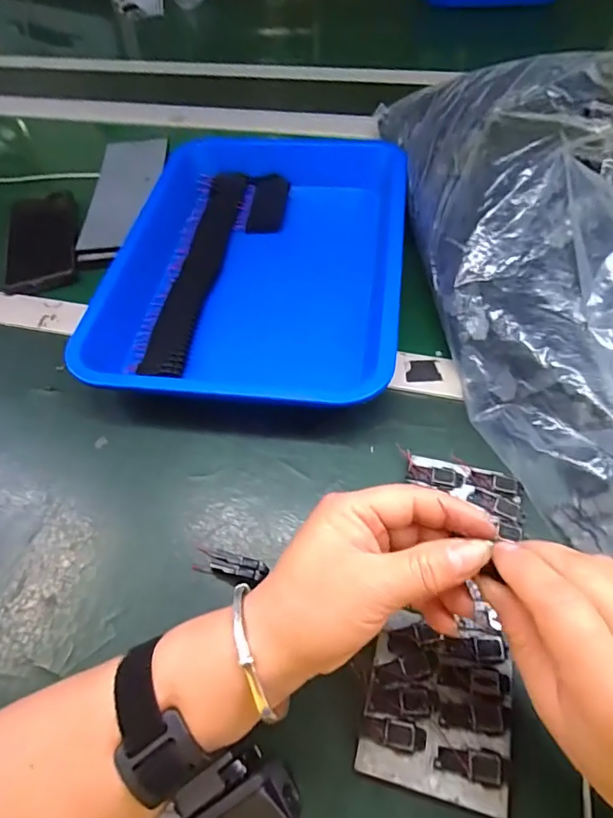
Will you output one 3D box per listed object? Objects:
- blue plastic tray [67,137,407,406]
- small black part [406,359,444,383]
[{"bbox_3d":[-0.038,-0.163,0.488,0.262,0.049,0.393,5,58,8],"label":"blue plastic tray"},{"bbox_3d":[0.099,-0.033,0.411,0.028,0.004,0.021,-1,57,4],"label":"small black part"}]

